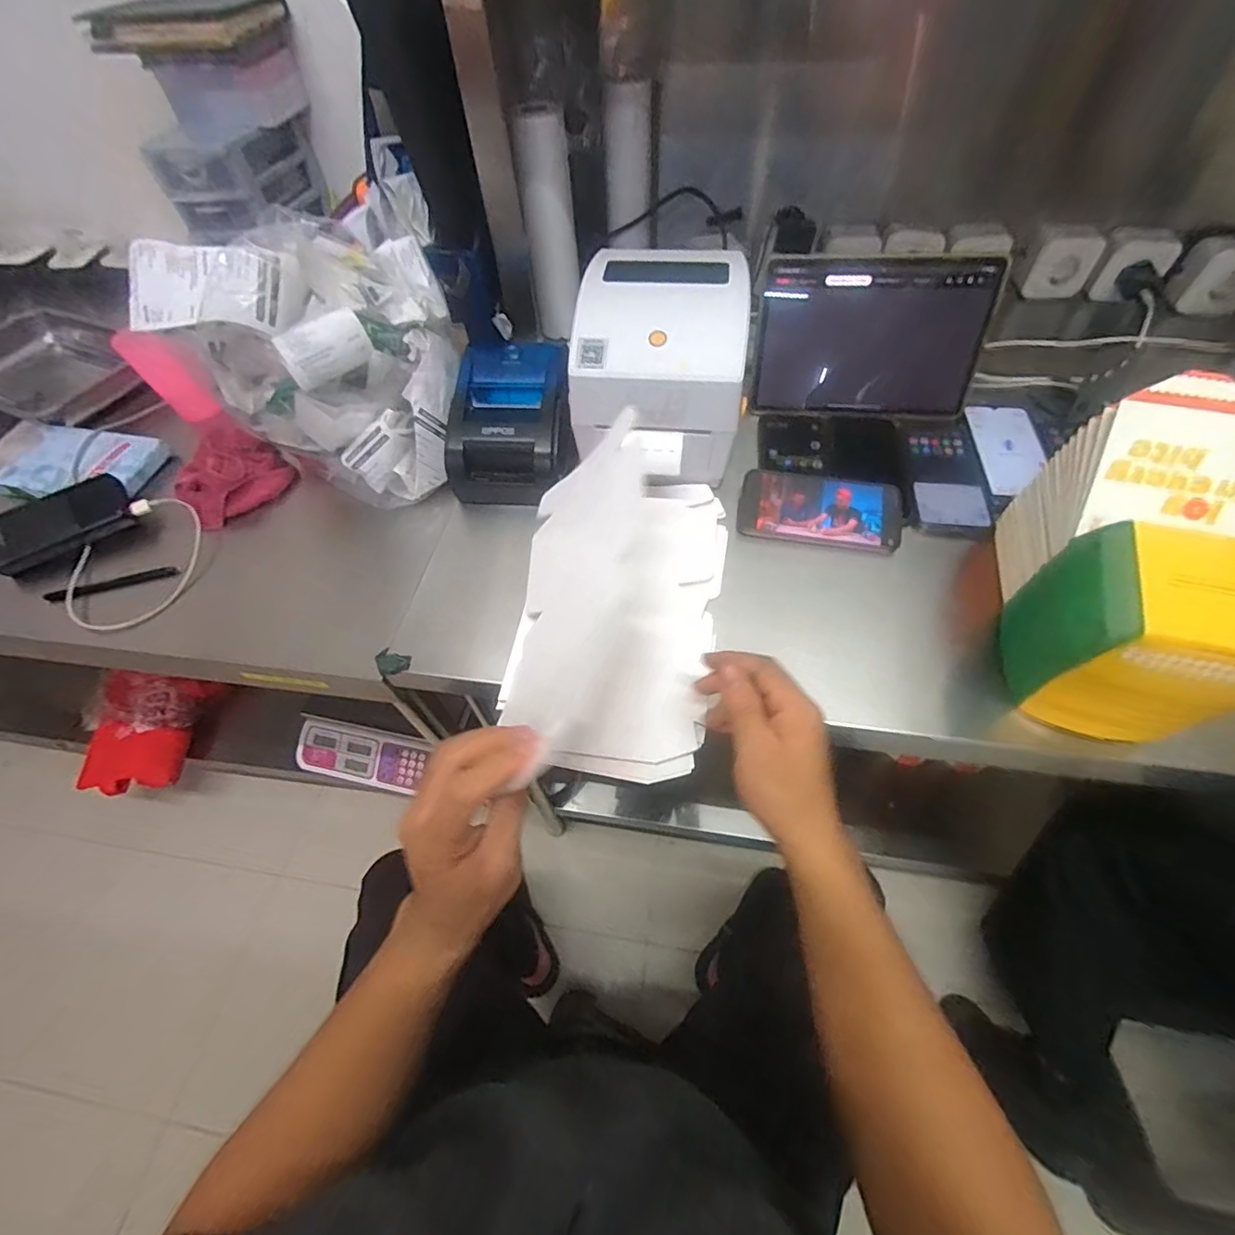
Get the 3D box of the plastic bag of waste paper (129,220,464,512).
[{"bbox_3d":[-0.313,-0.291,0.612,0.251,0.241,0.193,5,56,6],"label":"plastic bag of waste paper"}]

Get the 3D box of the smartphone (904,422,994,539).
[{"bbox_3d":[0.366,-0.161,0.605,0.078,0.017,0.173,8,57,8],"label":"smartphone"}]

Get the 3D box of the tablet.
[{"bbox_3d":[0.293,-0.323,0.627,0.247,0.163,0.014,6,31,10],"label":"tablet"}]

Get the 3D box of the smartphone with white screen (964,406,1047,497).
[{"bbox_3d":[0.447,-0.195,0.615,0.068,0.007,0.146,4,56,6],"label":"smartphone with white screen"}]

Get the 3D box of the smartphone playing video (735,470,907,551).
[{"bbox_3d":[0.216,-0.115,0.574,0.163,0.016,0.080,9,72,8],"label":"smartphone playing video"}]

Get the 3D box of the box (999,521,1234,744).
[{"bbox_3d":[0.387,0.010,0.402,0.107,0.137,0.118,10,57,10],"label":"box"}]

